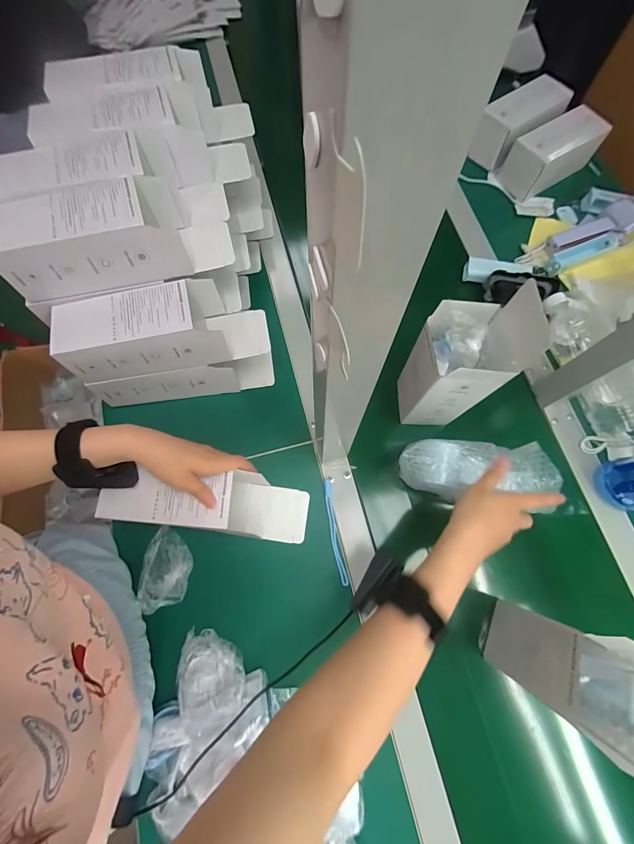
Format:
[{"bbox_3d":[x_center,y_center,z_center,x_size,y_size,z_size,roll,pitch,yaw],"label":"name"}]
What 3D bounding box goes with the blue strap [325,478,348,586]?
[{"bbox_3d":[0.024,0.148,0.471,0.012,0.011,0.136,-10,74,-1],"label":"blue strap"}]

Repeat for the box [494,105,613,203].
[{"bbox_3d":[0.426,-0.487,0.626,0.163,0.074,0.087,-28,75,-7],"label":"box"}]

